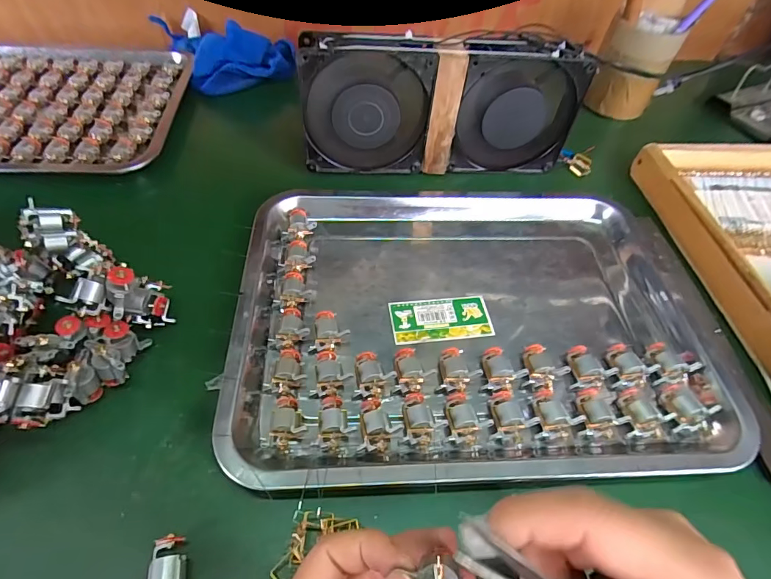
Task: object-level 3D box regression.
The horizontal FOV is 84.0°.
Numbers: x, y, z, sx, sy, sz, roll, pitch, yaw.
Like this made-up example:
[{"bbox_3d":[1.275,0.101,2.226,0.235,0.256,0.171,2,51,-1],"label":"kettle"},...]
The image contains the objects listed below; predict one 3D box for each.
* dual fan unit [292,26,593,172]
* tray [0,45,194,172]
[{"bbox_3d":[0.054,-0.177,0.417,0.266,0.119,0.042,-4,53,-6],"label":"dual fan unit"},{"bbox_3d":[-0.412,-0.207,0.483,0.345,0.029,0.239,-2,53,-5],"label":"tray"}]

